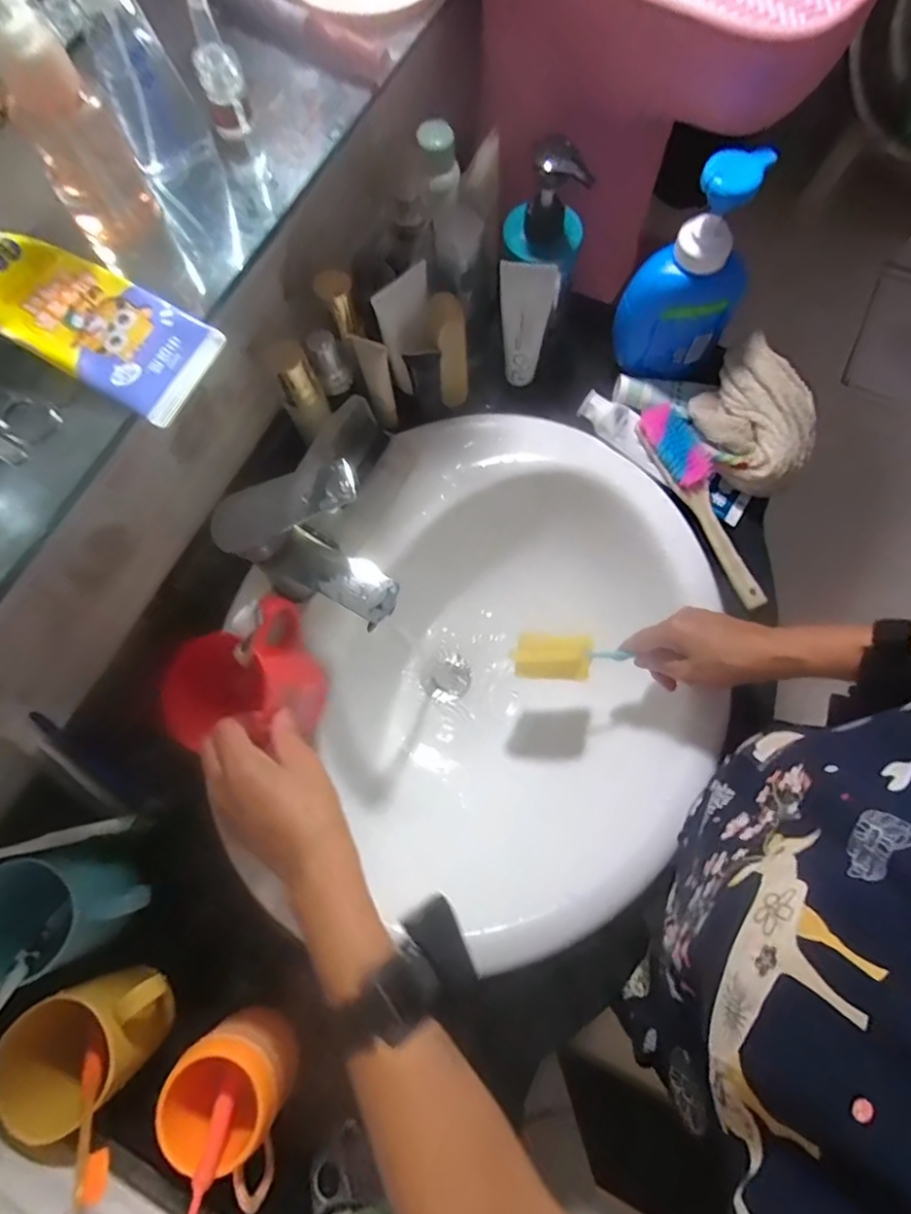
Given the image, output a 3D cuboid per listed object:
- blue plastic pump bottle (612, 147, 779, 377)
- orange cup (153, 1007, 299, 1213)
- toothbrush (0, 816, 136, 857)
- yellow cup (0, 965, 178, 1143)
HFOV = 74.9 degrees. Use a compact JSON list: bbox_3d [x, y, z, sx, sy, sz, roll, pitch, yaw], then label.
[{"bbox_3d":[0.215,-0.301,0.545,0.096,0.199,0.068,26,75,9],"label":"blue plastic pump bottle"},{"bbox_3d":[-0.155,0.363,0.442,0.099,0.087,0.078,35,77,11],"label":"orange cup"},{"bbox_3d":[-0.305,0.175,0.442,0.009,0.135,0.015,-29,72,20],"label":"toothbrush"},{"bbox_3d":[-0.267,0.321,0.446,0.111,0.082,0.079,-35,75,-8],"label":"yellow cup"}]

